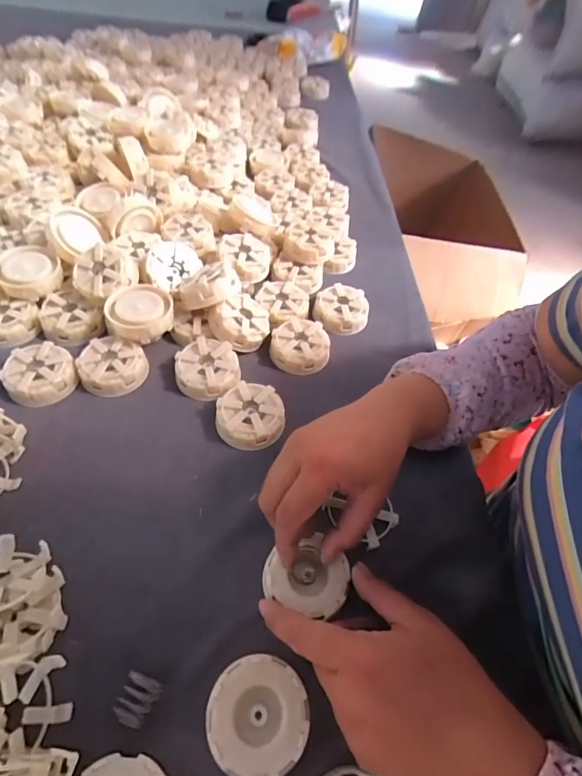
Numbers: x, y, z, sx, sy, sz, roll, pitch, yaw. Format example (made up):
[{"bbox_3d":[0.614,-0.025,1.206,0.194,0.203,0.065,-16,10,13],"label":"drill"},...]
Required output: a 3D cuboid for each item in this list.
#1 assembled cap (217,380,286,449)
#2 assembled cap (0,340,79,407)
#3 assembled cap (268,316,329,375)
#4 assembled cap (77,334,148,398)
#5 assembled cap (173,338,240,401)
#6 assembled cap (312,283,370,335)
[{"bbox_3d":[-0.040,0.026,0.410,0.064,0.026,0.062,3,52,-4],"label":"assembled cap"},{"bbox_3d":[-0.251,-0.014,0.420,0.063,0.025,0.064,3,52,-4],"label":"assembled cap"},{"bbox_3d":[0.009,-0.047,0.473,0.063,0.025,0.063,3,52,-4],"label":"assembled cap"},{"bbox_3d":[-0.184,-0.021,0.433,0.063,0.027,0.057,14,52,5],"label":"assembled cap"},{"bbox_3d":[-0.087,-0.020,0.440,0.064,0.029,0.059,8,52,1],"label":"assembled cap"},{"bbox_3d":[0.060,-0.094,0.510,0.063,0.030,0.060,3,52,-4],"label":"assembled cap"}]

